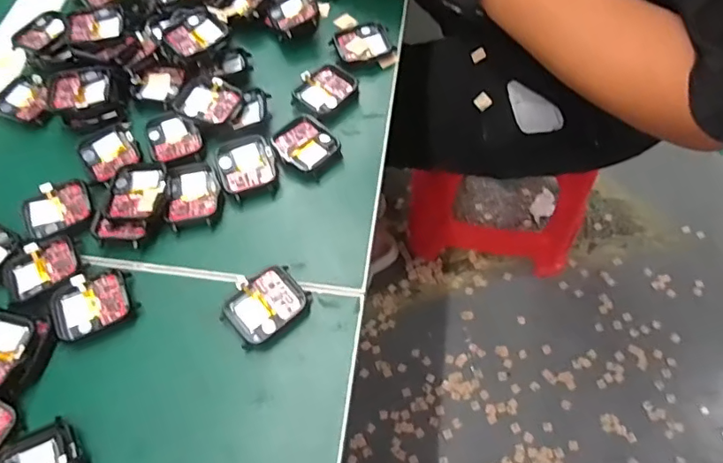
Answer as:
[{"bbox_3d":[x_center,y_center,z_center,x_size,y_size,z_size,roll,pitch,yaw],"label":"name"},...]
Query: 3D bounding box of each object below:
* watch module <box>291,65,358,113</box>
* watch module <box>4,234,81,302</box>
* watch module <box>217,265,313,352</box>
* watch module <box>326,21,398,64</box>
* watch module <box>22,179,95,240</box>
[{"bbox_3d":[-0.027,-0.105,0.378,0.036,0.013,0.044,32,67,18],"label":"watch module"},{"bbox_3d":[-0.197,0.022,0.313,0.042,0.005,0.036,-28,64,-12],"label":"watch module"},{"bbox_3d":[-0.057,0.043,0.300,0.046,0.011,0.035,-38,67,-17],"label":"watch module"},{"bbox_3d":[0.001,-0.148,0.402,0.045,0.008,0.034,-16,62,-6],"label":"watch module"},{"bbox_3d":[-0.198,-0.015,0.332,0.042,0.007,0.037,-22,63,-9],"label":"watch module"}]

